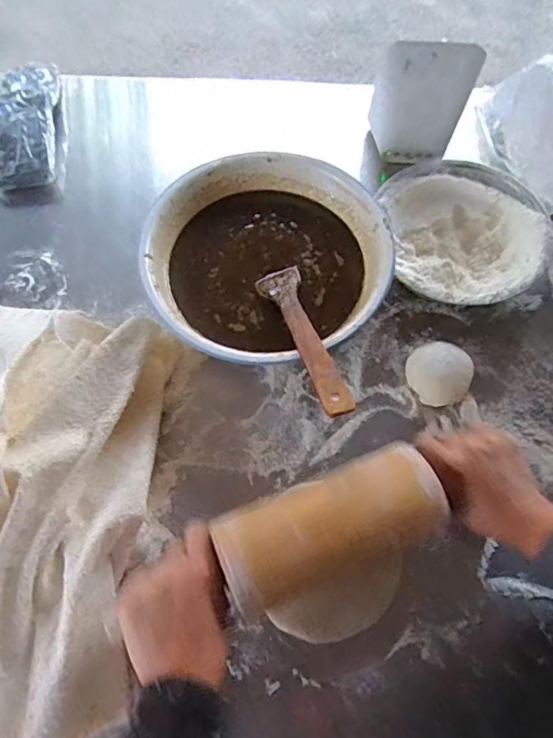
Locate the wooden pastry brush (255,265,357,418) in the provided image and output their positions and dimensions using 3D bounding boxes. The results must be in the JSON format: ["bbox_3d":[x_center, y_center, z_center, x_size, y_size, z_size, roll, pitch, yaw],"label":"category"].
[{"bbox_3d":[0.026,-0.033,0.490,0.041,0.007,0.196,-16,48,-7],"label":"wooden pastry brush"}]

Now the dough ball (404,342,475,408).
[{"bbox_3d":[0.162,0.005,0.529,0.057,0.044,0.066,-42,73,-16],"label":"dough ball"}]

